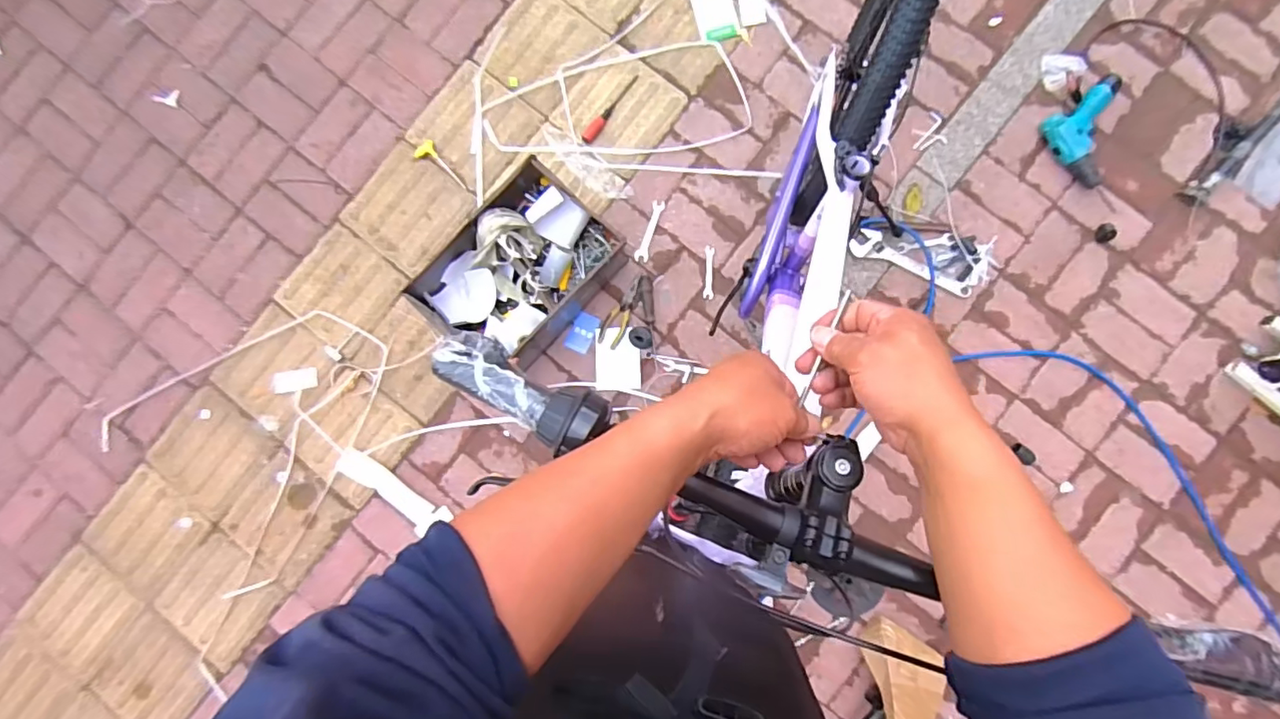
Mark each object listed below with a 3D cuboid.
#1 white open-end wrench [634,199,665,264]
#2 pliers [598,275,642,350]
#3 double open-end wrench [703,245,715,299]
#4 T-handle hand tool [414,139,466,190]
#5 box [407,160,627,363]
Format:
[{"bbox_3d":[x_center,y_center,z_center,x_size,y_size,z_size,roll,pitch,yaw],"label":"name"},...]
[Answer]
[{"bbox_3d":[0.023,-0.301,1.337,0.031,0.013,0.151,17,87,4],"label":"white open-end wrench"},{"bbox_3d":[-0.040,-0.112,1.325,0.052,0.010,0.174,26,87,5],"label":"pliers"},{"bbox_3d":[0.161,-0.202,1.326,0.023,0.006,0.123,2,86,3],"label":"double open-end wrench"},{"bbox_3d":[-0.477,-0.463,1.371,0.146,0.021,0.052,45,89,5],"label":"T-handle hand tool"},{"bbox_3d":[-0.274,-0.205,1.260,0.305,0.162,0.415,41,89,5],"label":"box"}]

